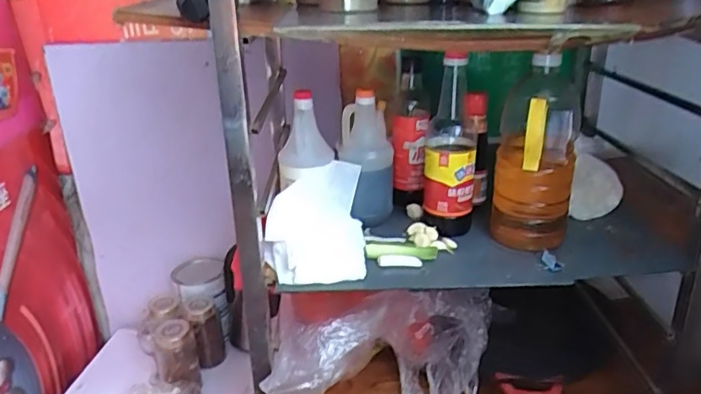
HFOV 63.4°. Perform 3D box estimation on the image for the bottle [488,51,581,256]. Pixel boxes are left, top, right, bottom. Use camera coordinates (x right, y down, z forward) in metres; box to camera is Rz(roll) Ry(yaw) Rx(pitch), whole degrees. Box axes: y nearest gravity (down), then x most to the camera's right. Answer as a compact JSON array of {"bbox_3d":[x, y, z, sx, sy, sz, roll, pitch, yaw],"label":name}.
[{"bbox_3d":[0.254,-0.059,0.789,0.106,0.275,0.089,4,25,18],"label":"bottle"}]

